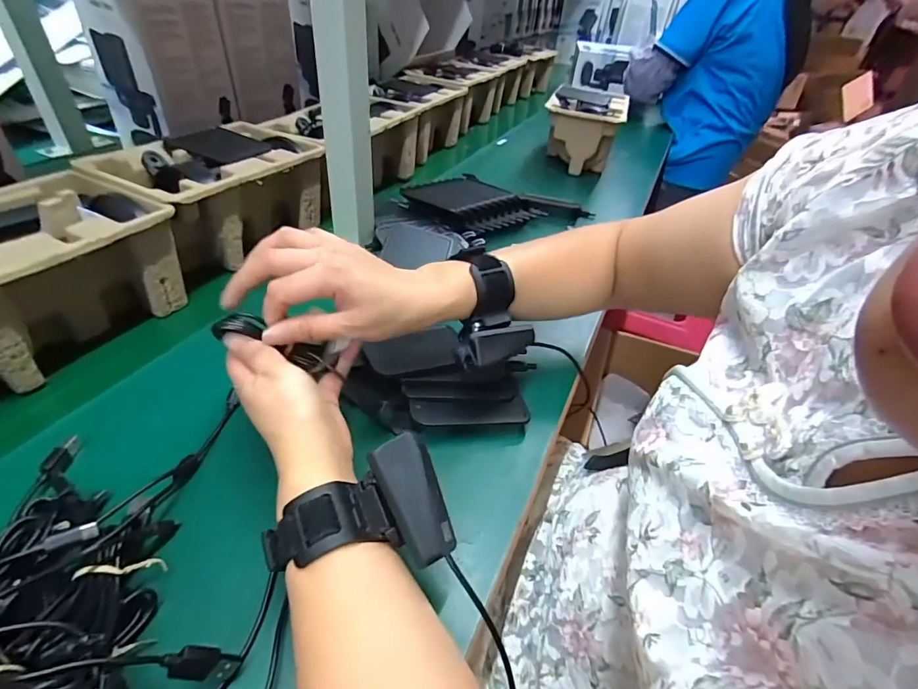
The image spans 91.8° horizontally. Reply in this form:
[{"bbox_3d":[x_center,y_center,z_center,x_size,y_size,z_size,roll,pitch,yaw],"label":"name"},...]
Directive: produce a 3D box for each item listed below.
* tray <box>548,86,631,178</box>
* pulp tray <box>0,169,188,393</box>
[{"bbox_3d":[0.241,-0.415,0.874,0.138,0.122,0.187,15,43,10],"label":"tray"},{"bbox_3d":[-0.375,-0.055,0.381,0.141,0.103,0.220,20,44,14],"label":"pulp tray"}]

